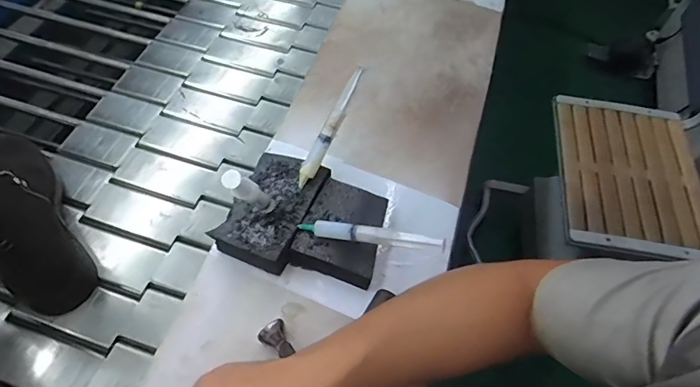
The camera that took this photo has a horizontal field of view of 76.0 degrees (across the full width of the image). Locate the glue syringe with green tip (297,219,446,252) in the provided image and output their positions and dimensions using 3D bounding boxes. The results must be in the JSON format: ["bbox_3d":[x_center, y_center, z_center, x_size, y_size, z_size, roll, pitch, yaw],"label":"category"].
[{"bbox_3d":[0.019,0.040,0.443,0.146,0.017,0.016,6,55,17],"label":"glue syringe with green tip"}]

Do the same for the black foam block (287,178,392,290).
[{"bbox_3d":[-0.006,0.041,0.488,0.084,0.038,0.099,17,59,7],"label":"black foam block"}]

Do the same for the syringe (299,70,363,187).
[{"bbox_3d":[-0.021,-0.073,0.494,0.019,0.017,0.144,26,89,13],"label":"syringe"}]

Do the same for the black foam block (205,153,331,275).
[{"bbox_3d":[-0.083,0.018,0.496,0.081,0.034,0.126,20,60,9],"label":"black foam block"}]

